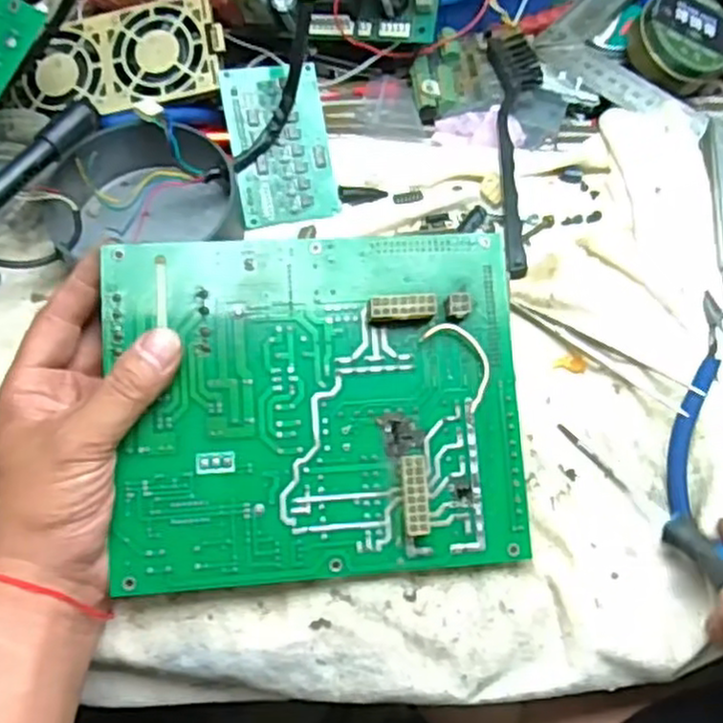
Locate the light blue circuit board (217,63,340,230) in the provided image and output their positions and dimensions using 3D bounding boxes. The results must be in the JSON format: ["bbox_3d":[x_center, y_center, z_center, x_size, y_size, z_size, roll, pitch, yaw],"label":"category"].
[{"bbox_3d":[-0.049,-0.134,0.462,0.060,0.009,0.097,-10,92,-13],"label":"light blue circuit board"}]

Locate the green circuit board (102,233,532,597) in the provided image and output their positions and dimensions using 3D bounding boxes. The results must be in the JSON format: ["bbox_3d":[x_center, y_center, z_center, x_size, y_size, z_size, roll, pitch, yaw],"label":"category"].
[{"bbox_3d":[-0.018,0.019,0.347,0.184,0.012,0.156,-3,83,-7],"label":"green circuit board"}]

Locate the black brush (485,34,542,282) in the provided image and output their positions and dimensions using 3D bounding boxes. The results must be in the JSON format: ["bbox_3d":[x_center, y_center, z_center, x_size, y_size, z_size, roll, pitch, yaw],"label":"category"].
[{"bbox_3d":[0.103,-0.136,0.471,0.034,0.020,0.184,0,61,-2],"label":"black brush"}]

